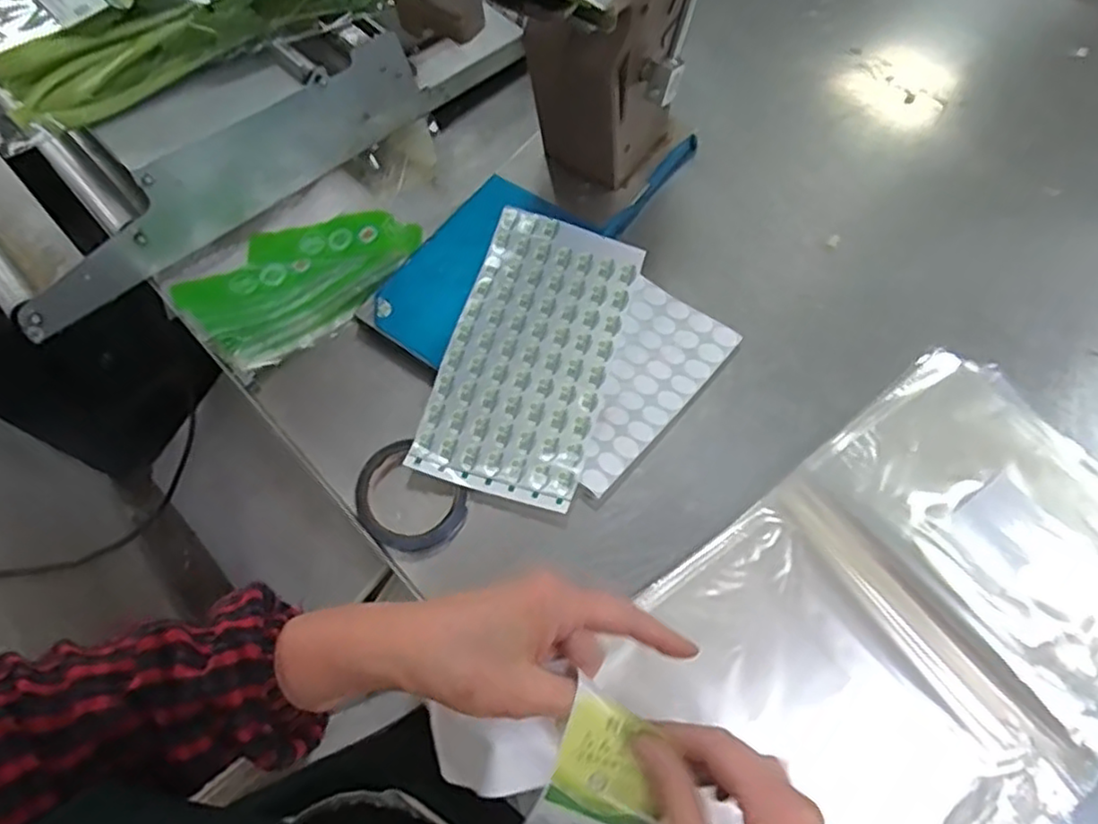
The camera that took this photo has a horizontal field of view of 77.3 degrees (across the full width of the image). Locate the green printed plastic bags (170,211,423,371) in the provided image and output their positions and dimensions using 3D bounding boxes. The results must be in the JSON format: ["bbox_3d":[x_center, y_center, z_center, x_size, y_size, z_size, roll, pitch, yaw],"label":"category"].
[{"bbox_3d":[-0.227,-0.131,0.635,0.120,0.044,0.212,41,72,18],"label":"green printed plastic bags"}]

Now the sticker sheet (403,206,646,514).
[{"bbox_3d":[-0.014,-0.054,0.603,0.136,0.012,0.261,18,70,3],"label":"sticker sheet"}]

